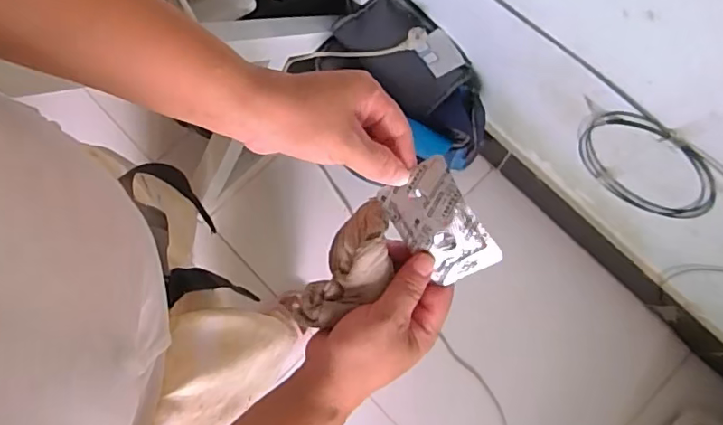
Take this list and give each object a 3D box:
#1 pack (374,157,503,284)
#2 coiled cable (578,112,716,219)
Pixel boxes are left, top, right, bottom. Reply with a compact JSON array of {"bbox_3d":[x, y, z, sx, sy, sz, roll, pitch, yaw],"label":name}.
[{"bbox_3d":[0.051,0.009,0.356,0.079,0.057,0.007,56,39,-1],"label":"pack"},{"bbox_3d":[0.468,-0.074,0.886,0.221,0.236,0.017,41,81,10],"label":"coiled cable"}]

